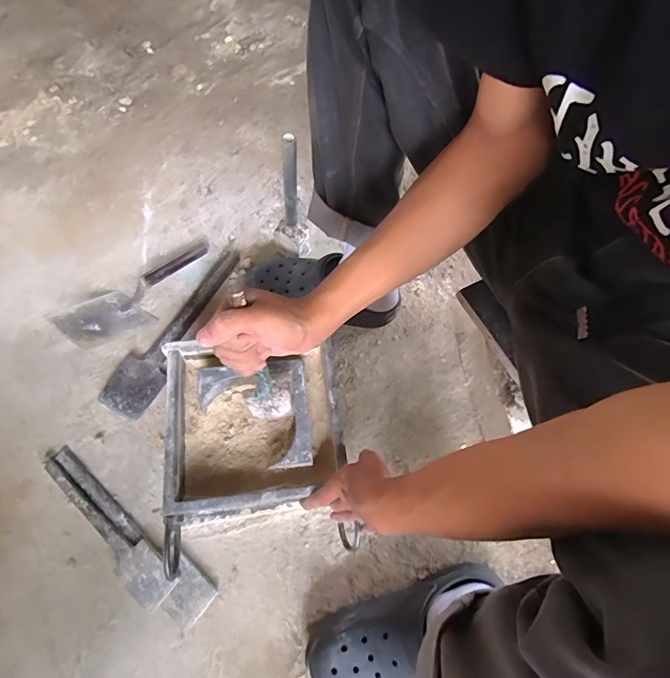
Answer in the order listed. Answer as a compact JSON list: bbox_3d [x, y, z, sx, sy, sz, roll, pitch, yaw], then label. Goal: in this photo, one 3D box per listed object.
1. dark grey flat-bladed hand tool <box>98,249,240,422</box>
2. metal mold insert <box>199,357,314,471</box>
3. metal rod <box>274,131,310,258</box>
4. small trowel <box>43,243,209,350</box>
[{"bbox_3d":[-0.269,-0.021,0.722,0.083,0.029,0.345,28,68,13],"label":"dark grey flat-bladed hand tool"},{"bbox_3d":[-0.109,0.107,0.564,0.145,0.045,0.145,-7,65,-3],"label":"metal mold insert"},{"bbox_3d":[-0.073,-0.217,0.679,0.052,0.257,0.034,26,67,12],"label":"metal rod"},{"bbox_3d":[-0.334,-0.090,0.714,0.104,0.073,0.277,41,72,14],"label":"small trowel"}]

